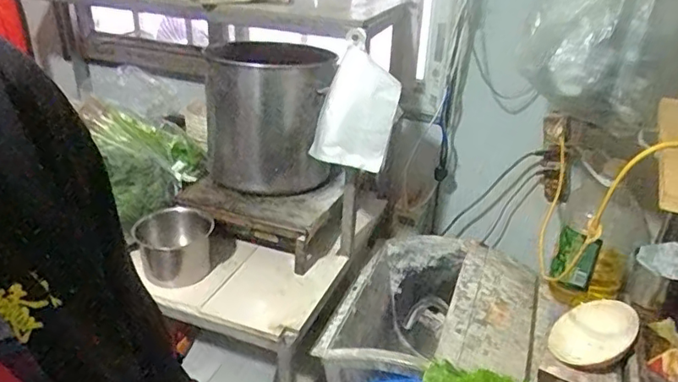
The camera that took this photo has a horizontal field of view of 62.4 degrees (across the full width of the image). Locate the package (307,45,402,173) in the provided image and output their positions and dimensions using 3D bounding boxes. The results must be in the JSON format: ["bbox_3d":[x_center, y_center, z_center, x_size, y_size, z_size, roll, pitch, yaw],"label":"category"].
[{"bbox_3d":[0.036,-0.138,1.005,0.129,0.202,0.027,18,16,-2],"label":"package"}]

